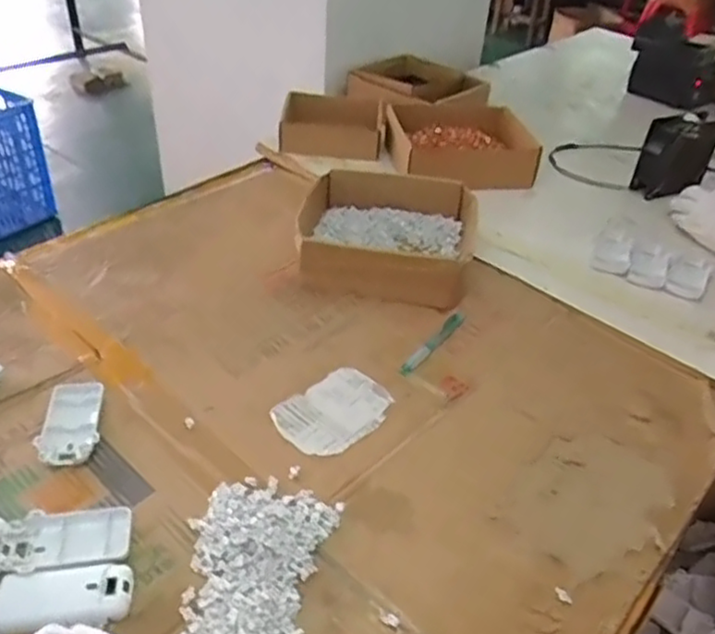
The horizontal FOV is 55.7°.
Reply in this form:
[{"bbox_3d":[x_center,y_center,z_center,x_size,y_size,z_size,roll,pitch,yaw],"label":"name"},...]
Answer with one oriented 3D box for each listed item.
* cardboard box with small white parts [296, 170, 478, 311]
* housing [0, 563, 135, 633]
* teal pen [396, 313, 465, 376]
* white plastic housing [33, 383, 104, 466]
[{"bbox_3d":[0.037,-0.105,0.882,0.222,0.069,0.193,11,40,7],"label":"cardboard box with small white parts"},{"bbox_3d":[-0.216,0.208,0.498,0.093,0.016,0.043,-3,40,-8],"label":"housing"},{"bbox_3d":[0.087,0.029,0.762,0.015,0.018,0.118,30,46,27],"label":"teal pen"},{"bbox_3d":[-0.268,0.101,0.634,0.052,0.015,0.094,-5,41,-11],"label":"white plastic housing"}]

